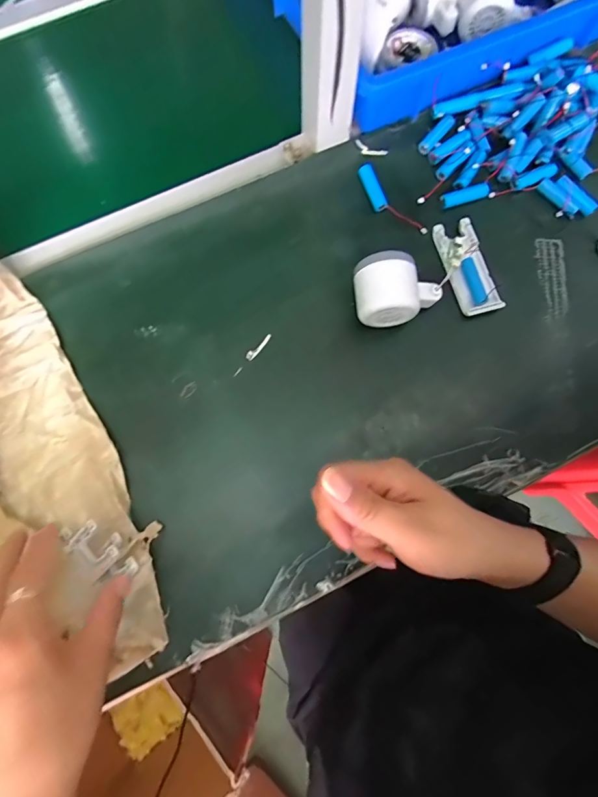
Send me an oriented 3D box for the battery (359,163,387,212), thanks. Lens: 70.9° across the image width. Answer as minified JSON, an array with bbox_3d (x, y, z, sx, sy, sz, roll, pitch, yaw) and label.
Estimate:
[{"bbox_3d":[0.078,-0.226,0.448,0.013,0.017,0.052,-21,79,-3],"label":"battery"}]

